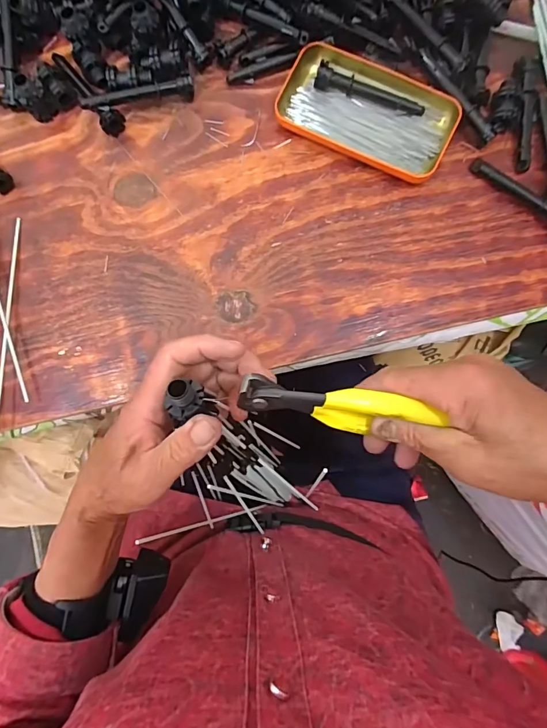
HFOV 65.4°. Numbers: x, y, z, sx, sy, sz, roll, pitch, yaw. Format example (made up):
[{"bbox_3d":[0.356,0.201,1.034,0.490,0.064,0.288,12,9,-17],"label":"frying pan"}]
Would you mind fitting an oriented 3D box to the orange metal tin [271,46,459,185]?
[{"bbox_3d":[0.081,-0.216,0.366,0.144,0.023,0.080,25,85,4],"label":"orange metal tin"}]

